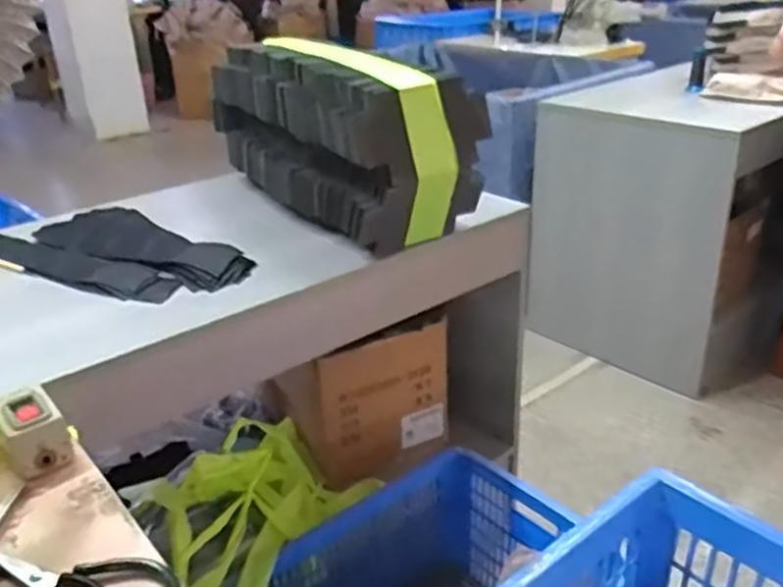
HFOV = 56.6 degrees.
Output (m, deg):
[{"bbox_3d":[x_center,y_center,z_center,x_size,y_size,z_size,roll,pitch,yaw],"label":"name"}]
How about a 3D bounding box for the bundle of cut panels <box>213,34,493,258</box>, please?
[{"bbox_3d":[-0.104,-0.285,1.289,0.223,0.257,0.562,-19,30,-32],"label":"bundle of cut panels"}]

